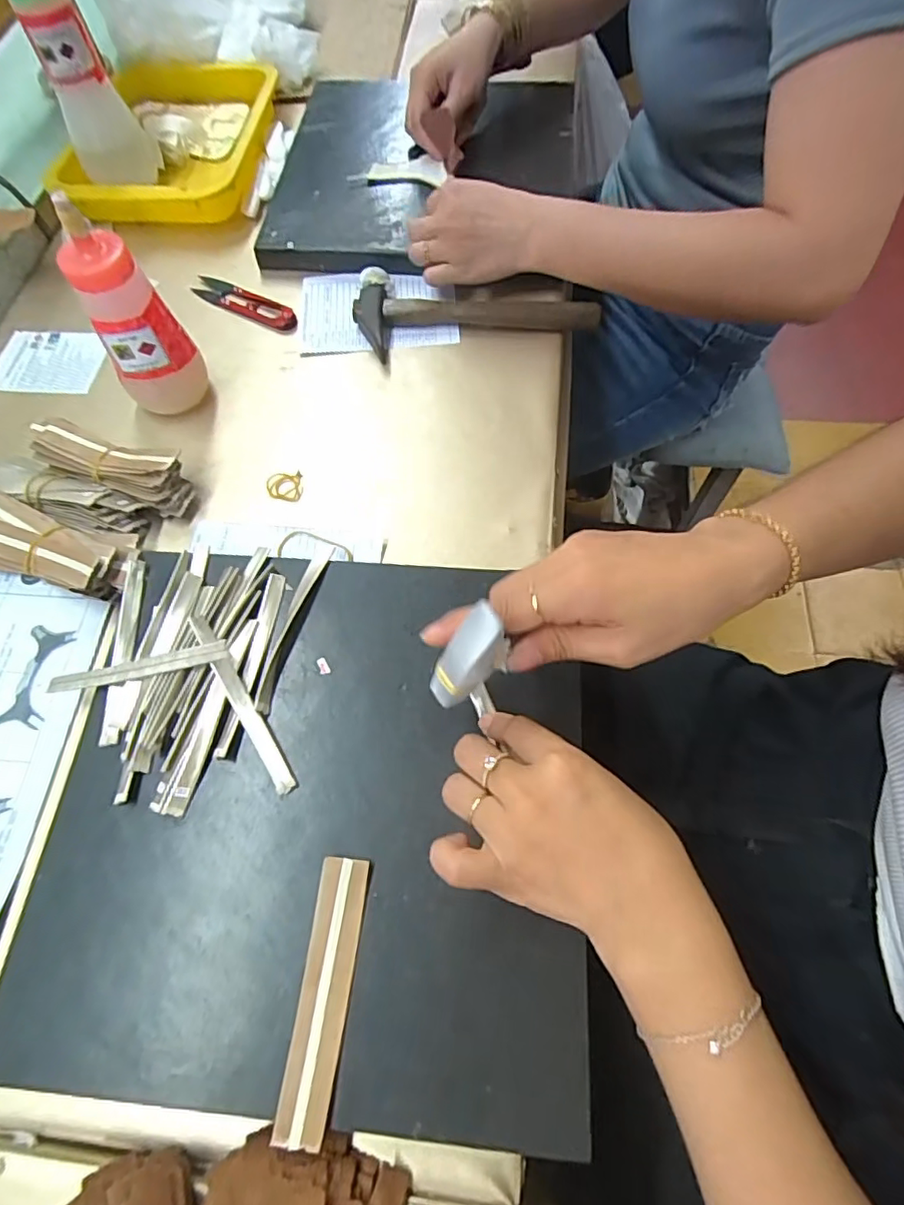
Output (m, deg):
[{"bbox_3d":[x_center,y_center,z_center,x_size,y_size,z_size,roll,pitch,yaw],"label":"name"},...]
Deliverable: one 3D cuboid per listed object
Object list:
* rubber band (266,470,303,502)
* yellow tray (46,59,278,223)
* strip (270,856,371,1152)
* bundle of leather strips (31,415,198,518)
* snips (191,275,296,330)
[{"bbox_3d":[-0.131,-0.092,0.456,0.026,0.004,0.026,-6,65,-2],"label":"rubber band"},{"bbox_3d":[-0.301,-0.502,0.636,0.189,0.043,0.244,3,65,3],"label":"yellow tray"},{"bbox_3d":[-0.065,0.195,0.293,0.025,0.007,0.121,6,65,4],"label":"strip"},{"bbox_3d":[-0.260,-0.106,0.451,0.132,0.038,0.043,18,66,10],"label":"bundle of leather strips"},{"bbox_3d":[-0.195,-0.281,0.546,0.114,0.009,0.024,28,68,14],"label":"snips"}]

